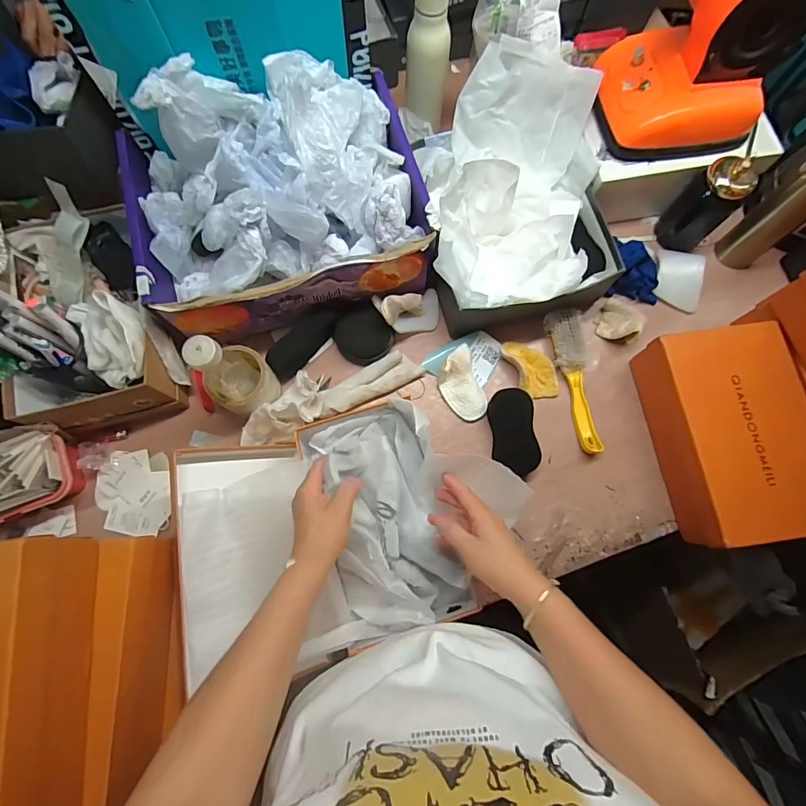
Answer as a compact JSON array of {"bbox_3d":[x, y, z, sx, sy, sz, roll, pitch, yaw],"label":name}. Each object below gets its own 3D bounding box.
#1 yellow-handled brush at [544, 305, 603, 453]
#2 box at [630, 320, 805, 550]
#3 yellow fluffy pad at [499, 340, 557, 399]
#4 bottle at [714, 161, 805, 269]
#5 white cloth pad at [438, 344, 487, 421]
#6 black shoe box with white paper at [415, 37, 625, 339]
[{"bbox_3d":[0.273,-0.037,0.648,0.051,0.035,0.224,-9,76,-2],"label":"yellow-handled brush"},{"bbox_3d":[0.468,0.041,0.598,0.175,0.093,0.282,-7,76,-2],"label":"box"},{"bbox_3d":[0.202,-0.056,0.657,0.063,0.028,0.105,-22,77,-6],"label":"yellow fluffy pad"},{"bbox_3d":[0.578,-0.297,0.612,0.072,0.240,0.078,-37,79,-9],"label":"bottle"},{"bbox_3d":[0.092,-0.029,0.653,0.059,0.032,0.109,-20,77,-5],"label":"white cloth pad"},{"bbox_3d":[0.167,-0.316,0.640,0.265,0.161,0.356,-9,76,-2],"label":"black shoe box with white paper"}]

